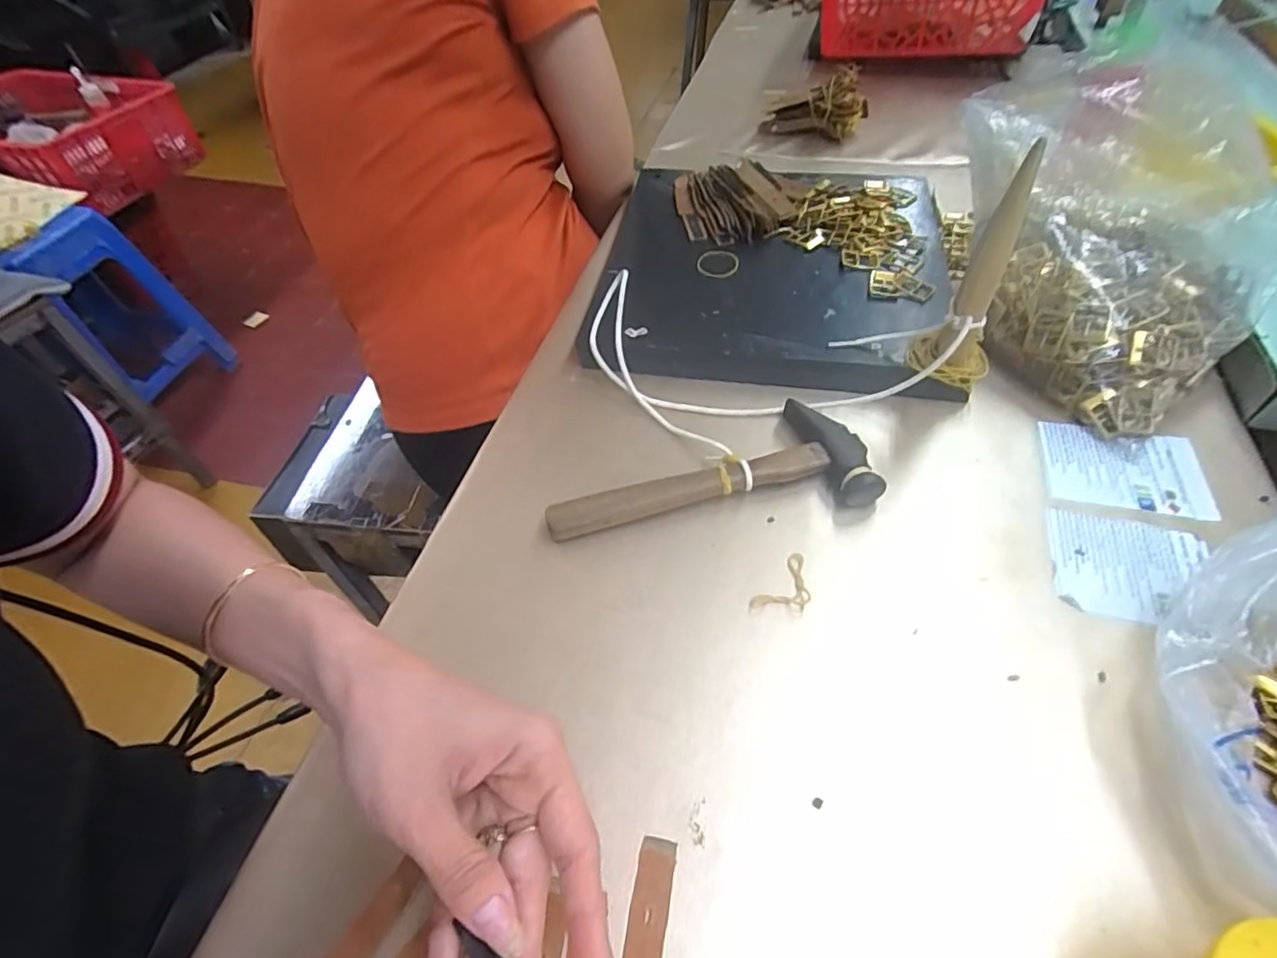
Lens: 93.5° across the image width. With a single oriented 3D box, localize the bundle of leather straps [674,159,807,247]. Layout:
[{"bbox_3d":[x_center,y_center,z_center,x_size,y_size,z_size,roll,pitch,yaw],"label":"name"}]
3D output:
[{"bbox_3d":[0.100,-0.276,0.599,0.112,0.027,0.125,-6,51,0],"label":"bundle of leather straps"}]

